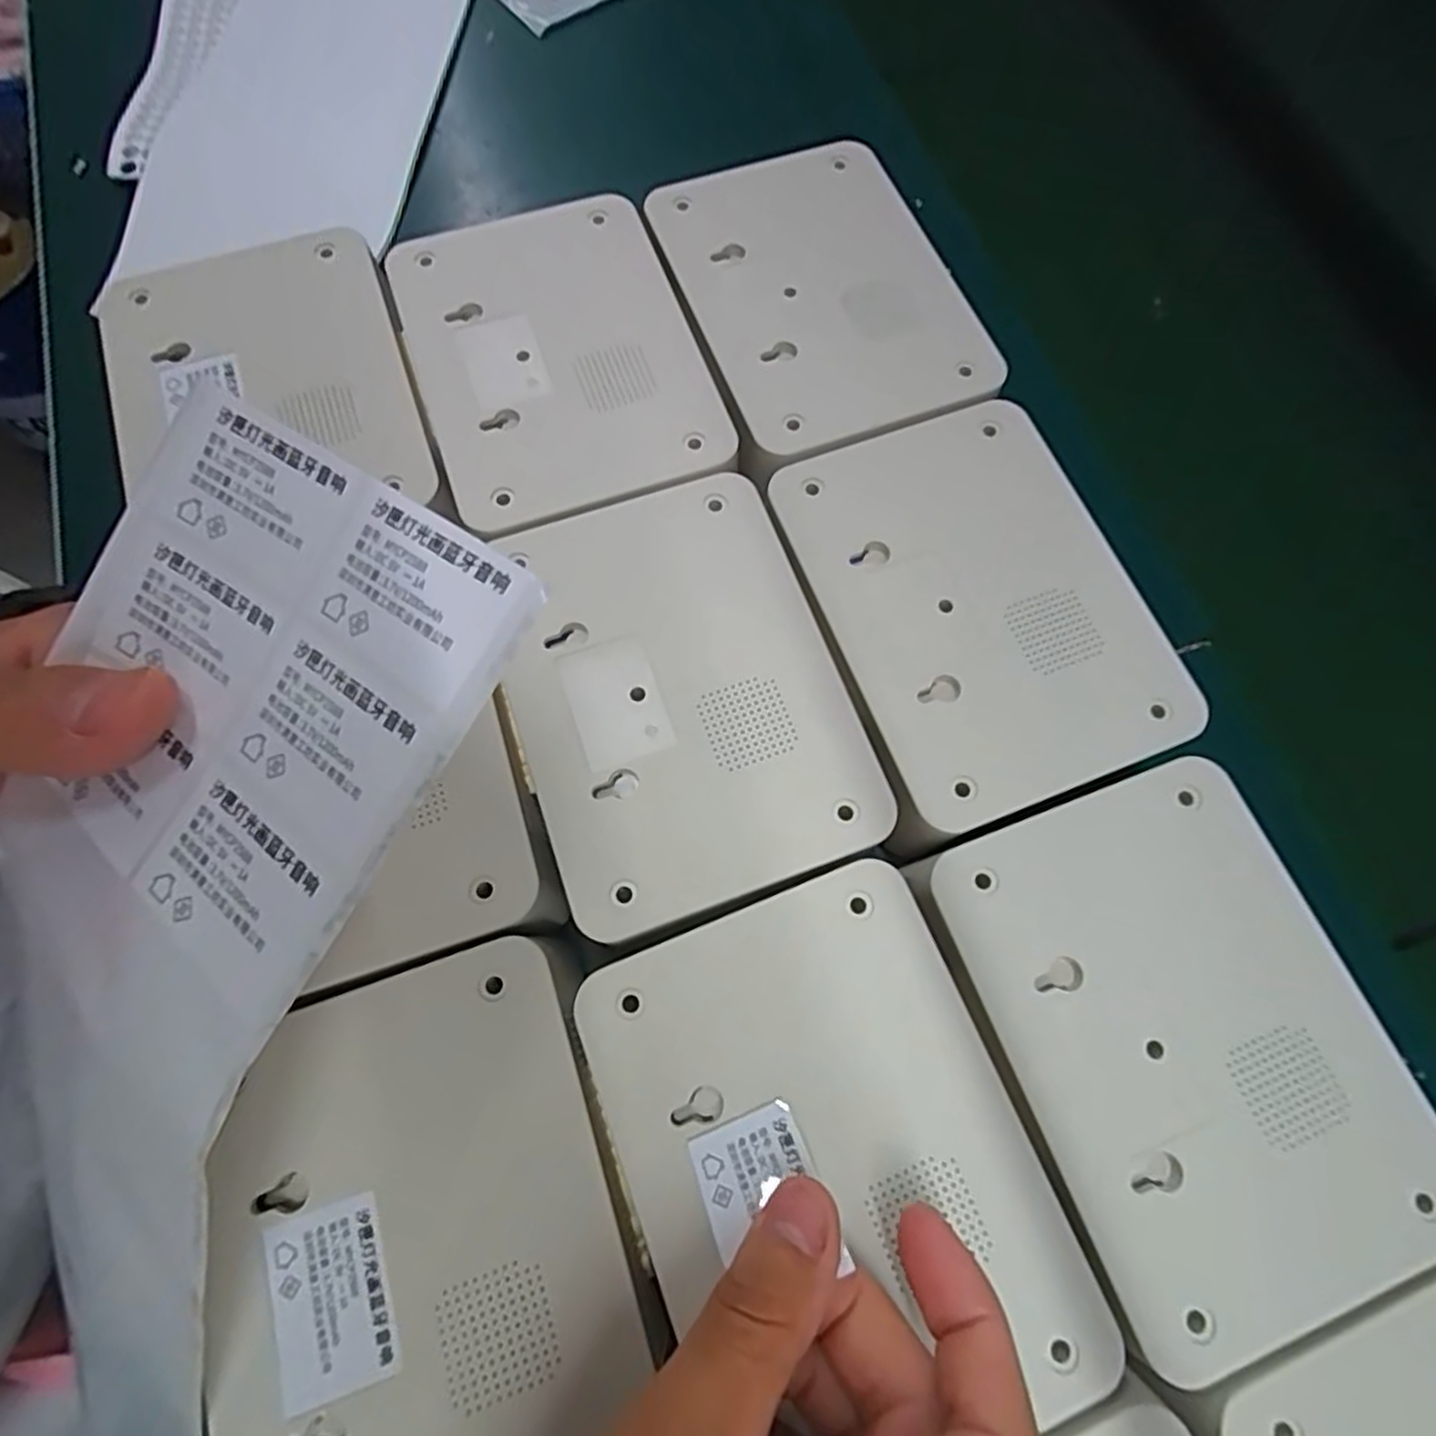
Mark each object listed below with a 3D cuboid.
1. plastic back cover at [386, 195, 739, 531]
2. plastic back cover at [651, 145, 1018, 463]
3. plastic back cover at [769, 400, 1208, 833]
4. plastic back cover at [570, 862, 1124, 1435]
[{"bbox_3d":[-0.061,-0.137,0.272,0.103,0.006,0.132,-18,74,-6],"label":"plastic back cover"},{"bbox_3d":[0.039,-0.168,0.281,0.098,0.005,0.136,-21,74,-7],"label":"plastic back cover"},{"bbox_3d":[0.087,-0.042,0.242,0.099,0.007,0.137,-19,74,-7],"label":"plastic back cover"},{"bbox_3d":[0.028,0.118,0.190,0.102,0.008,0.135,-20,74,-7],"label":"plastic back cover"}]

